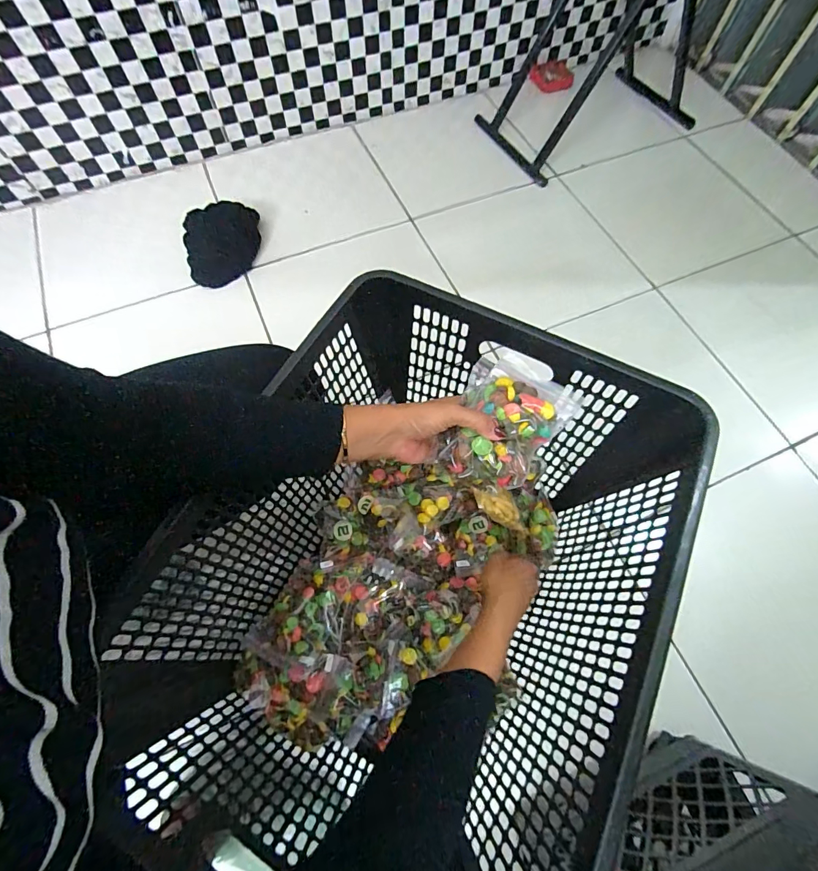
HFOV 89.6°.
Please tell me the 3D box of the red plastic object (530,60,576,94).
[{"bbox_3d":[0.393,-0.984,1.133,0.118,0.022,0.069,-3,108,6],"label":"red plastic object"}]

